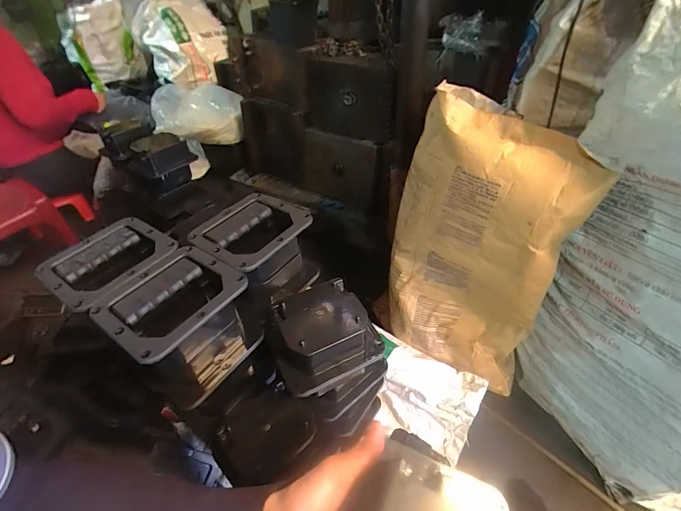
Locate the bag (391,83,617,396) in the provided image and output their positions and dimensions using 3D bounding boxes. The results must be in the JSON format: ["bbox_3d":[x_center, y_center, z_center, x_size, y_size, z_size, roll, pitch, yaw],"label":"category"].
[{"bbox_3d":[0.270,-0.011,0.756,0.359,0.545,0.199,23,48,26],"label":"bag"}]

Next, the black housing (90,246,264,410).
[{"bbox_3d":[-0.201,0.092,0.461,0.134,0.130,0.147,23,48,26],"label":"black housing"}]

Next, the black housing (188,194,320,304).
[{"bbox_3d":[-0.127,-0.012,0.545,0.137,0.099,0.148,26,50,29],"label":"black housing"}]

